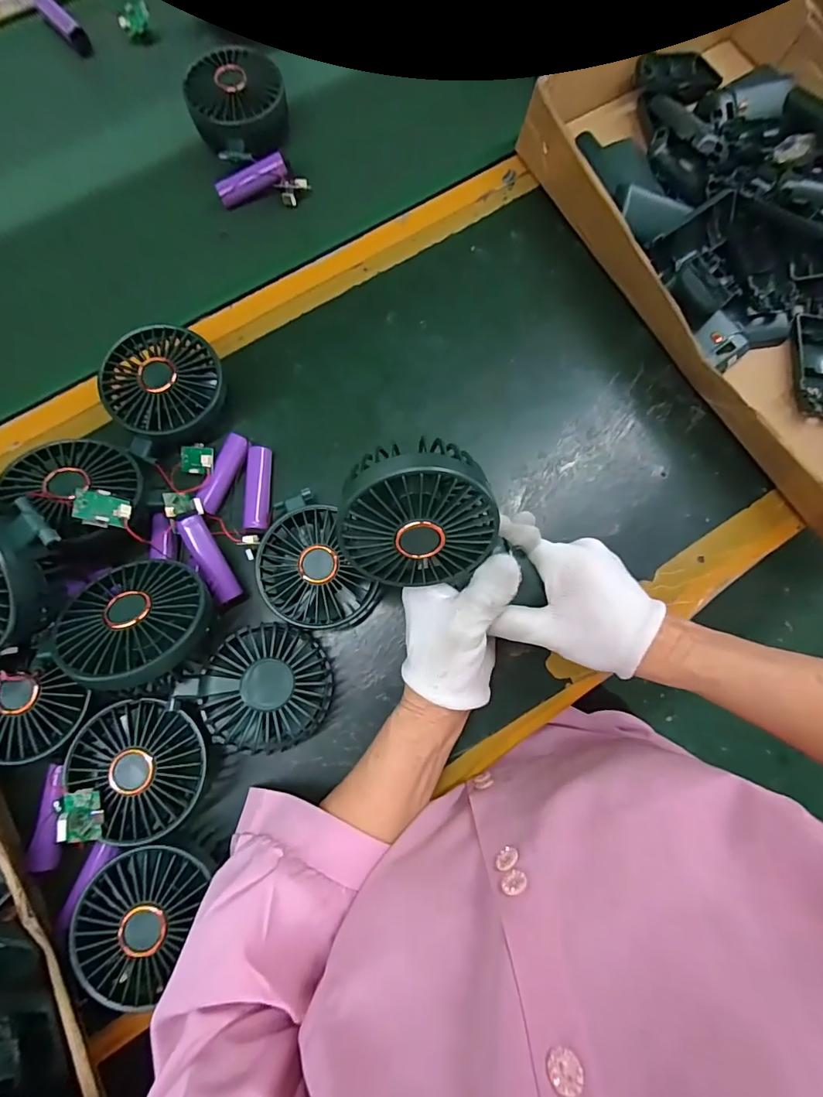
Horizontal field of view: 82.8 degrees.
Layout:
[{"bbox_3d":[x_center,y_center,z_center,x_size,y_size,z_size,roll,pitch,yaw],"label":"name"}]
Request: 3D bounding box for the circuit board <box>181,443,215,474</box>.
[{"bbox_3d":[-0.167,-0.070,0.362,0.027,0.009,0.022,6,78,0],"label":"circuit board"}]

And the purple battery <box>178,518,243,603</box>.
[{"bbox_3d":[-0.146,0.008,0.338,0.018,0.016,0.065,-28,80,-7],"label":"purple battery"}]

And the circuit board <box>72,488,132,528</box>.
[{"bbox_3d":[-0.198,-0.025,0.299,0.030,0.008,0.023,10,69,-43],"label":"circuit board"}]

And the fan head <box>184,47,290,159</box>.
[{"bbox_3d":[-0.156,-0.404,0.430,0.085,0.042,0.081,0,78,-2],"label":"fan head"}]

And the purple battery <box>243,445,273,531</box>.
[{"bbox_3d":[-0.121,-0.047,0.370,0.017,0.018,0.068,-1,78,-2],"label":"purple battery"}]

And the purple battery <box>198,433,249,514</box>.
[{"bbox_3d":[-0.147,-0.058,0.370,0.018,0.018,0.066,21,78,3],"label":"purple battery"}]

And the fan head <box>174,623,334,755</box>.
[{"bbox_3d":[-0.099,0.099,0.326,0.080,0.055,0.083,0,78,-2],"label":"fan head"}]

